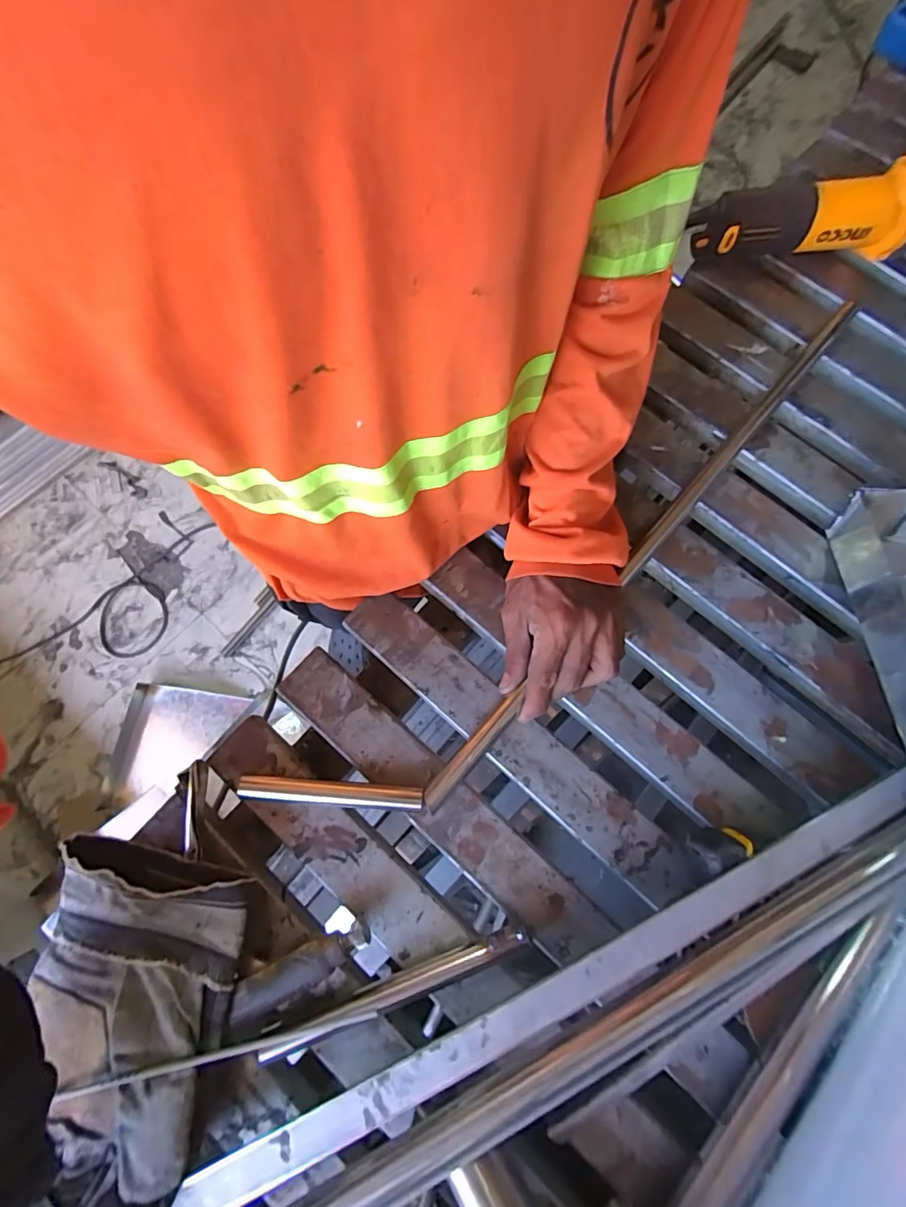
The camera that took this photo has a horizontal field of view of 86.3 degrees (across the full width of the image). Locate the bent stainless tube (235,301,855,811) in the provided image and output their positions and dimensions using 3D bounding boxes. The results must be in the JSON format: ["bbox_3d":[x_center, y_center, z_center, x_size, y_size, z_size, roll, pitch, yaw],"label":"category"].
[{"bbox_3d":[0.130,-0.063,0.429,0.110,0.029,0.707,44,80,10],"label":"bent stainless tube"}]

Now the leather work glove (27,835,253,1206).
[{"bbox_3d":[-0.215,0.282,0.299,0.138,0.061,0.225,4,75,0],"label":"leather work glove"}]

